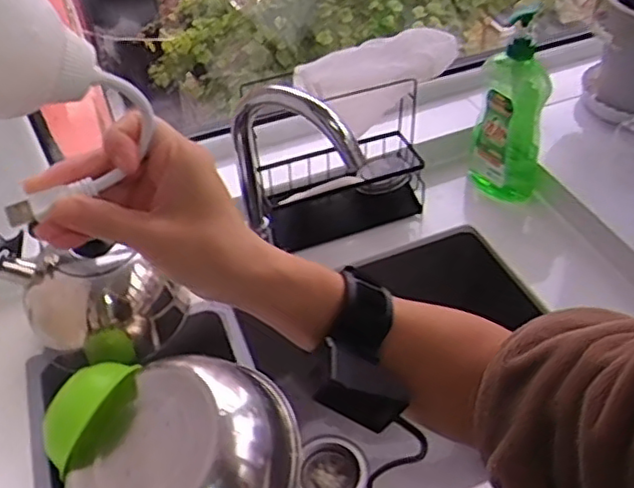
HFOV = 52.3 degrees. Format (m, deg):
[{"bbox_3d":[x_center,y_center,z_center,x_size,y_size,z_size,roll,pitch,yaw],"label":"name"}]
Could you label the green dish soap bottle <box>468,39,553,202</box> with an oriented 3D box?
[{"bbox_3d":[0.282,-0.175,0.926,0.101,0.229,0.068,11,47,15],"label":"green dish soap bottle"}]

